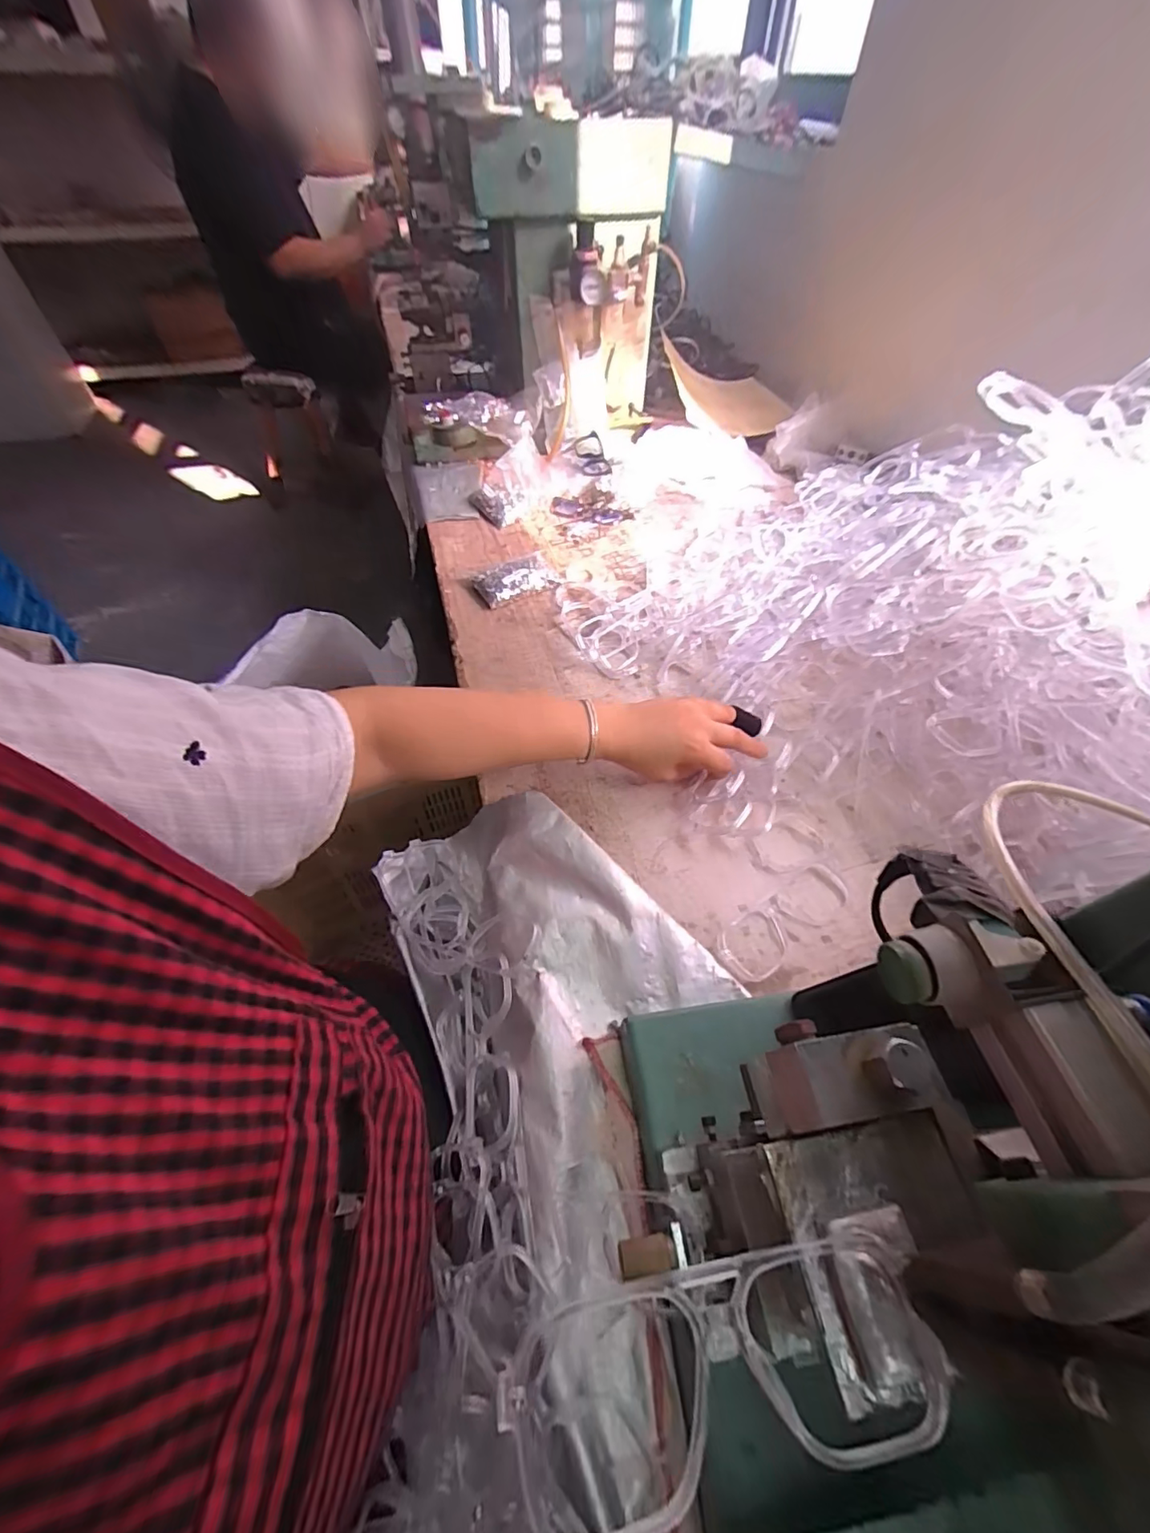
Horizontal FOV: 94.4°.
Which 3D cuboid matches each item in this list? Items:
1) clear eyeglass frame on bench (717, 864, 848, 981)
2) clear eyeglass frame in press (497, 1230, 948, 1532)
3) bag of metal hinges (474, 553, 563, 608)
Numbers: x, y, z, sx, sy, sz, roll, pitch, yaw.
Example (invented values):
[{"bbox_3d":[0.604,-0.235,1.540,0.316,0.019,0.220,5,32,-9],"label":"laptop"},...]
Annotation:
[{"bbox_3d":[0.190,0.133,0.475,0.148,0.020,0.052,-30,57,-21],"label":"clear eyeglass frame on bench"},{"bbox_3d":[0.048,0.191,0.168,0.140,0.022,0.049,-7,52,-5],"label":"clear eyeglass frame in press"},{"bbox_3d":[-0.086,-0.272,0.779,0.116,0.028,0.065,-26,56,-18],"label":"bag of metal hinges"}]

